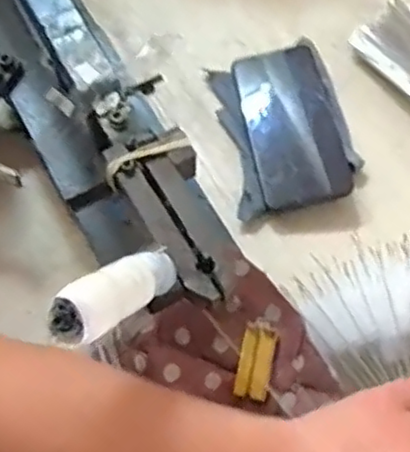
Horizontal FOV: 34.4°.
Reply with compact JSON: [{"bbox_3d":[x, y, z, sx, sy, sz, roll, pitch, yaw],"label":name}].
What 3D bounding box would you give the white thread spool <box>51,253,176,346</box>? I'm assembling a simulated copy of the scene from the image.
[{"bbox_3d":[-0.037,0.030,0.316,0.023,0.093,0.026,35,114,14],"label":"white thread spool"}]

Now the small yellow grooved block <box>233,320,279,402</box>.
[{"bbox_3d":[0.036,0.091,0.457,0.024,0.008,0.054,11,66,4],"label":"small yellow grooved block"}]

